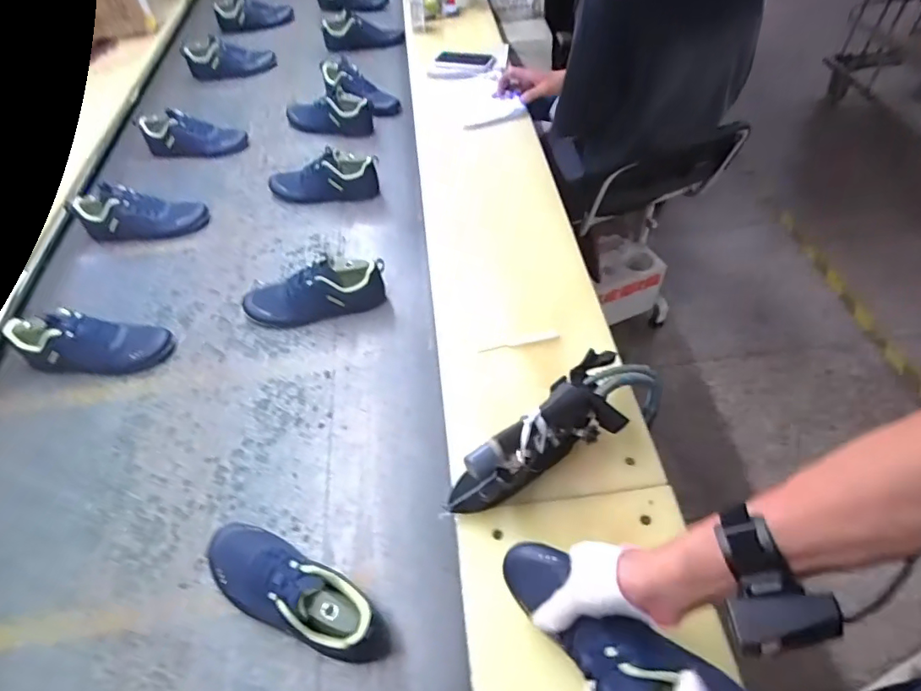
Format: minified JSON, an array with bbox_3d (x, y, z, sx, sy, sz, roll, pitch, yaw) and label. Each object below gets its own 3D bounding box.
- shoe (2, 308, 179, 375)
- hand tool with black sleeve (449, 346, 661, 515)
[{"bbox_3d":[-0.632,-0.002,0.882,0.258,0.090,0.079,5,50,-10],"label":"shoe"},{"bbox_3d":[0.121,0.092,0.636,0.306,0.093,0.103,-30,58,-20],"label":"hand tool with black sleeve"}]

